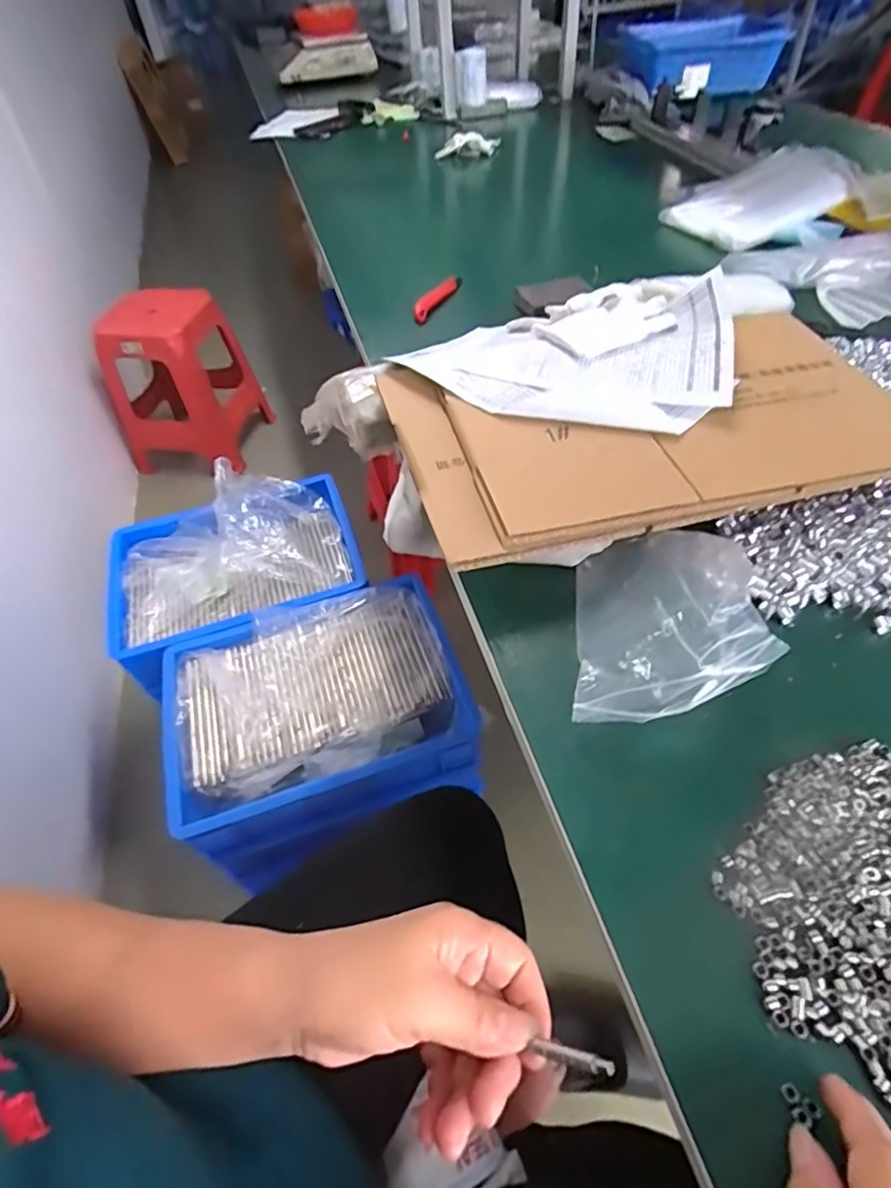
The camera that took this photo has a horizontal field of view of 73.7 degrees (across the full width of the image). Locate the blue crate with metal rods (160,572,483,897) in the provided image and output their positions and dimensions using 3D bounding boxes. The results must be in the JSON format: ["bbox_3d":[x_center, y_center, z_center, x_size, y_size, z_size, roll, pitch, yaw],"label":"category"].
[{"bbox_3d":[-0.189,0.171,0.863,0.409,0.135,0.332,-18,51,-11],"label":"blue crate with metal rods"}]

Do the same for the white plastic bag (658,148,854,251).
[{"bbox_3d":[0.492,-0.622,0.925,0.240,0.063,0.170,-24,52,-15],"label":"white plastic bag"}]

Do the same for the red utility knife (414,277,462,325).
[{"bbox_3d":[-0.015,-0.418,0.847,0.022,0.024,0.142,19,54,19],"label":"red utility knife"}]

